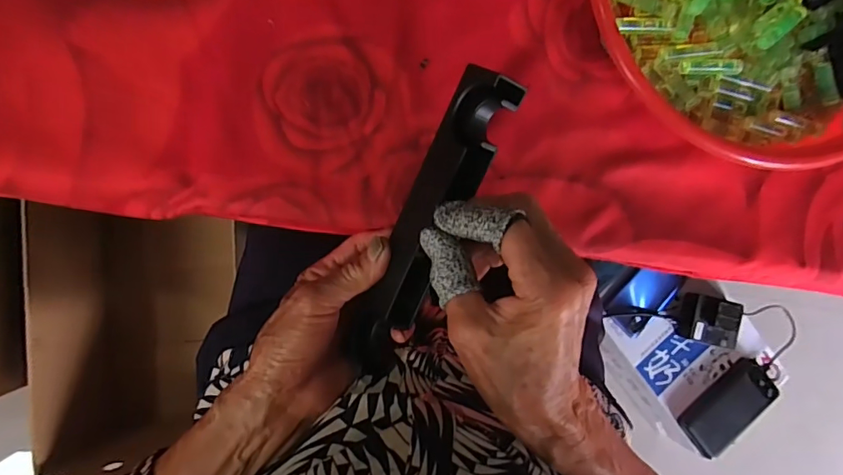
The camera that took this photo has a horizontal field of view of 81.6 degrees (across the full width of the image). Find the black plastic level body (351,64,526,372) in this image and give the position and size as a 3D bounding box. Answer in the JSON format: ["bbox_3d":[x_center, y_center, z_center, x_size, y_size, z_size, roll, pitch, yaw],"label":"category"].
[{"bbox_3d":[0.004,-0.003,0.291,0.035,0.026,0.192,21,106,-5],"label":"black plastic level body"}]

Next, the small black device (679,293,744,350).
[{"bbox_3d":[0.433,0.124,0.729,0.079,0.033,0.067,14,86,-7],"label":"small black device"}]

